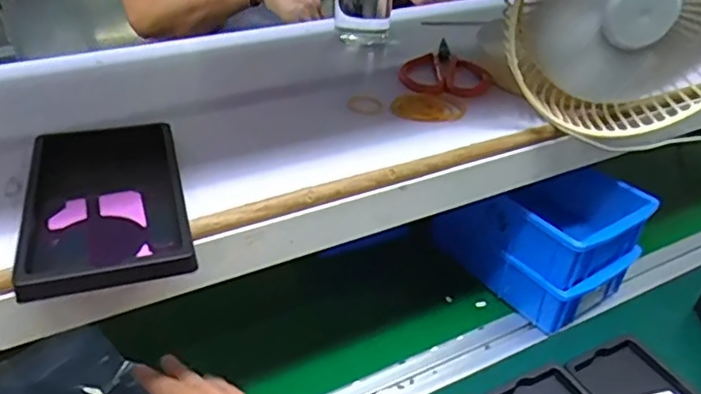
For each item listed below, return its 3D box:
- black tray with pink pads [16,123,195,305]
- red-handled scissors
[{"bbox_3d":[-0.153,0.000,0.386,0.092,0.016,0.161,-9,36,-17],"label":"black tray with pink pads"},{"bbox_3d":[0.092,-0.127,0.593,0.083,0.009,0.130,6,35,5],"label":"red-handled scissors"}]

